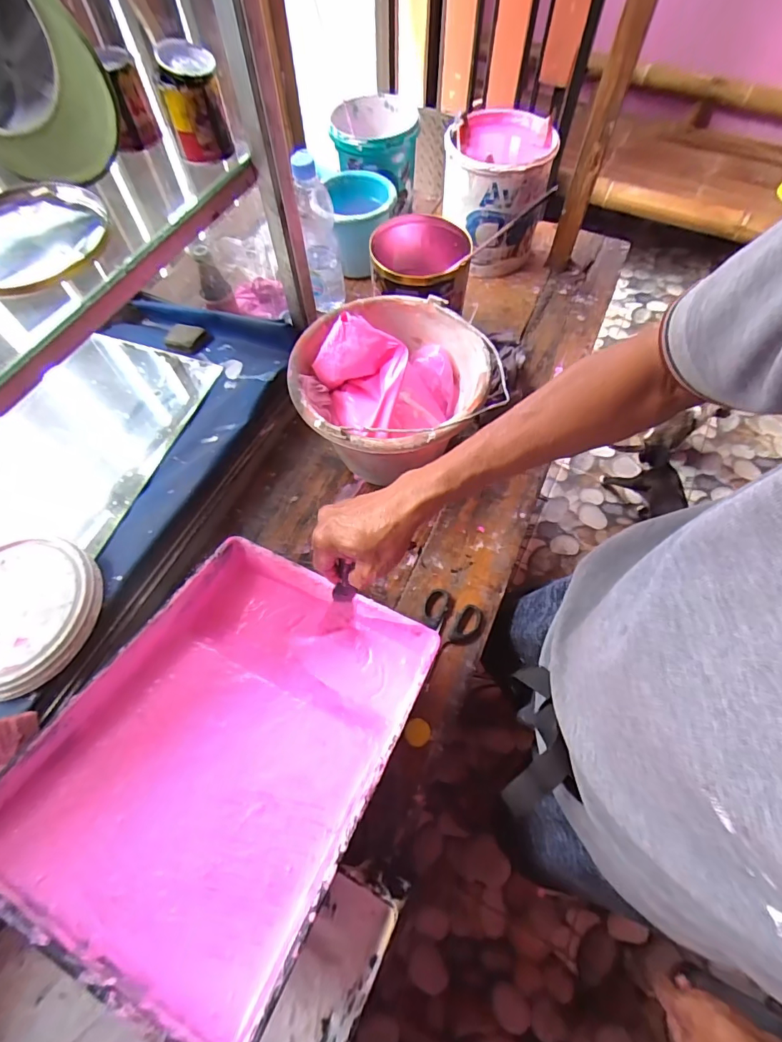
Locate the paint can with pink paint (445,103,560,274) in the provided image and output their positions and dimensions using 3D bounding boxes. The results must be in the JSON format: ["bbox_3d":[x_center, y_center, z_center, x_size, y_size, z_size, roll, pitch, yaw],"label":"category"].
[{"bbox_3d":[0.183,-0.583,0.822,0.171,0.189,0.172,13,65,6],"label":"paint can with pink paint"}]

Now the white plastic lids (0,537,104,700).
[{"bbox_3d":[-0.421,0.106,0.516,0.173,0.029,0.171,2,64,1],"label":"white plastic lids"}]

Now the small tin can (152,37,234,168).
[{"bbox_3d":[-0.190,-0.402,0.443,0.054,0.078,0.046,-15,65,-7],"label":"small tin can"}]

